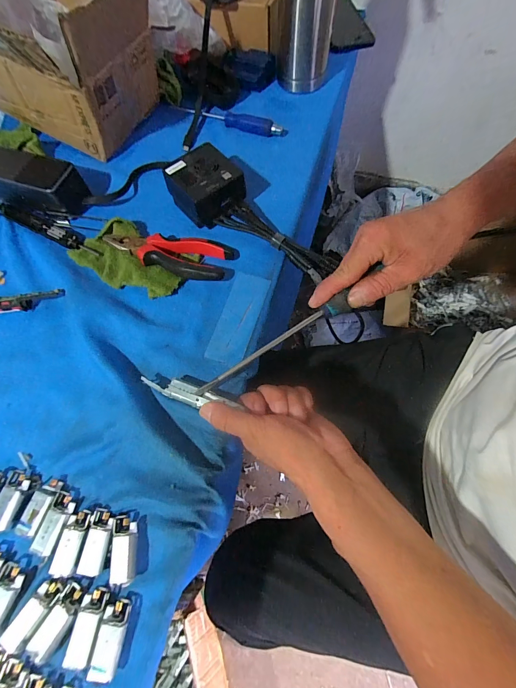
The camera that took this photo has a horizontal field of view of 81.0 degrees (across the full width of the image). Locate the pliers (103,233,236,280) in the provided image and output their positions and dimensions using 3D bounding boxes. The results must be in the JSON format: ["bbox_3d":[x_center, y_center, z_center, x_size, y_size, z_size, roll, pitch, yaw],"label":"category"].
[{"bbox_3d":[-0.108,-0.104,0.359,0.147,0.022,0.060,2,67,3],"label":"pliers"}]

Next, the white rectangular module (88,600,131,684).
[{"bbox_3d":[-0.112,0.224,0.230,0.018,0.012,0.045,6,68,3],"label":"white rectangular module"}]

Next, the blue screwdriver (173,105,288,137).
[{"bbox_3d":[-0.045,-0.345,0.459,0.183,0.017,0.024,21,69,11],"label":"blue screwdriver"}]

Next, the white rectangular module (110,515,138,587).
[{"bbox_3d":[-0.111,0.171,0.253,0.019,0.010,0.048,-10,67,-2],"label":"white rectangular module"}]

